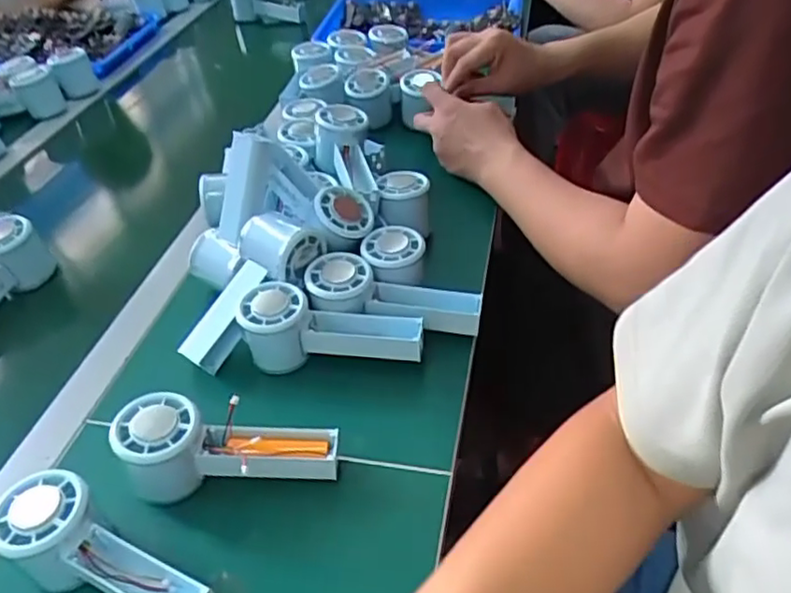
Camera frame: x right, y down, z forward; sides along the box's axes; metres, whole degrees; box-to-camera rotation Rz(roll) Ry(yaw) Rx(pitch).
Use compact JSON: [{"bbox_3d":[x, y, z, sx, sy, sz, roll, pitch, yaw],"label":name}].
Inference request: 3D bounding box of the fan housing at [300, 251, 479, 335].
[{"bbox_3d":[-0.002,0.000,0.553,0.149,0.033,0.051,13,43,0],"label":"fan housing"}]

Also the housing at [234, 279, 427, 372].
[{"bbox_3d":[-0.054,0.023,0.540,0.148,0.058,0.051,-4,41,3],"label":"housing"}]

